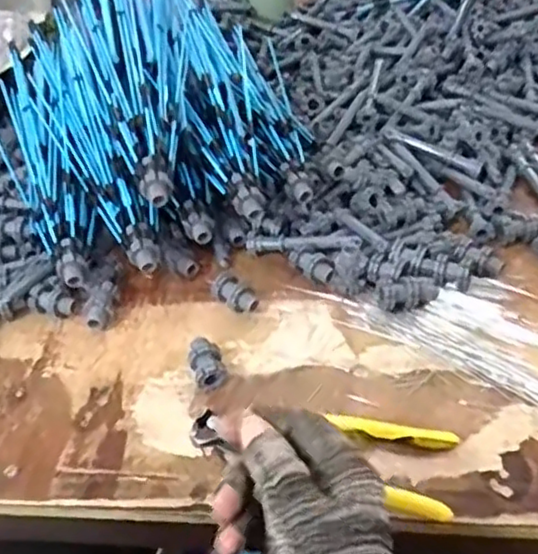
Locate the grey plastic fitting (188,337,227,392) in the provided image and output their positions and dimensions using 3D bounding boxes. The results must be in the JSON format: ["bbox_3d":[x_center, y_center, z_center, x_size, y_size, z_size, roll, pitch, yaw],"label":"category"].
[{"bbox_3d":[-0.044,0.063,0.484,0.023,0.023,0.033,-13,42,-7],"label":"grey plastic fitting"}]

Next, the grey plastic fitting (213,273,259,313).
[{"bbox_3d":[-0.029,0.011,0.532,0.020,0.017,0.042,-32,48,-26],"label":"grey plastic fitting"}]

